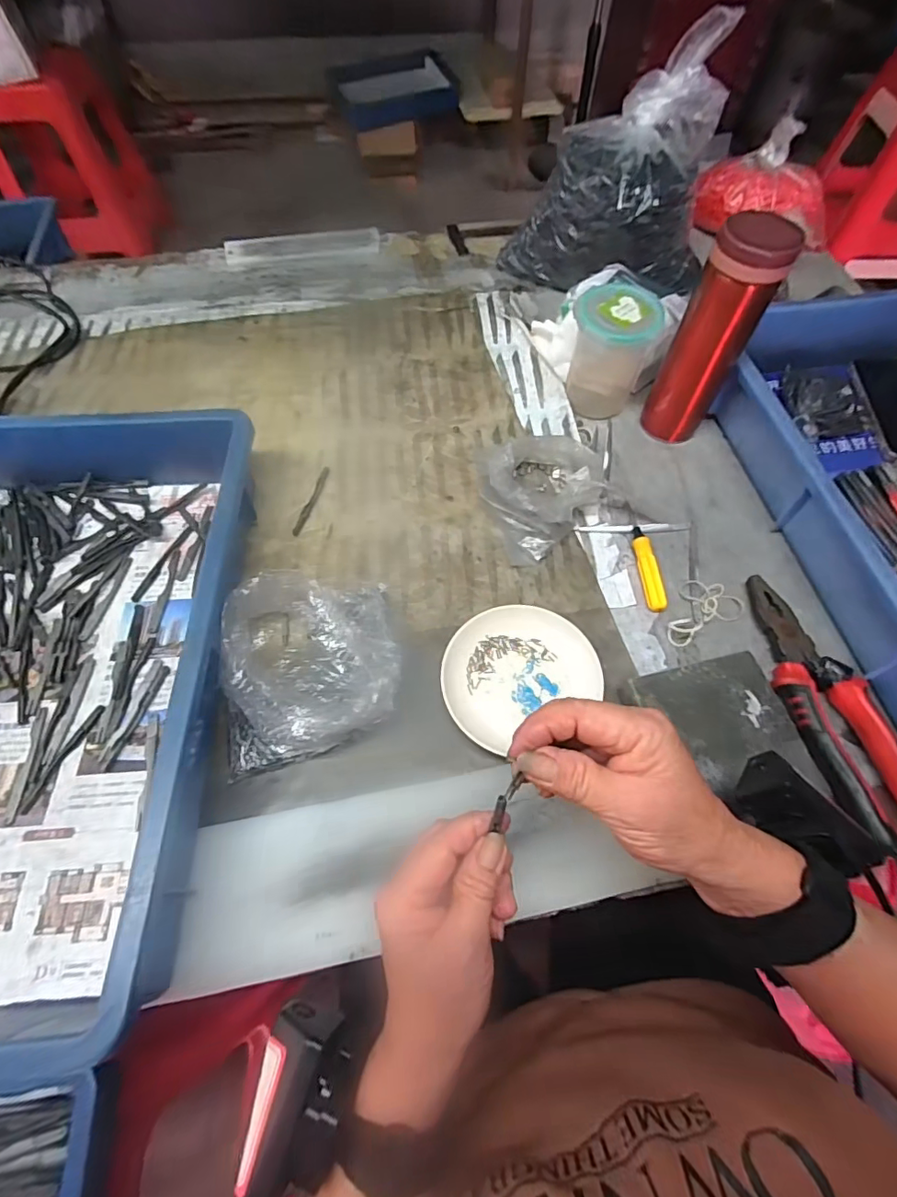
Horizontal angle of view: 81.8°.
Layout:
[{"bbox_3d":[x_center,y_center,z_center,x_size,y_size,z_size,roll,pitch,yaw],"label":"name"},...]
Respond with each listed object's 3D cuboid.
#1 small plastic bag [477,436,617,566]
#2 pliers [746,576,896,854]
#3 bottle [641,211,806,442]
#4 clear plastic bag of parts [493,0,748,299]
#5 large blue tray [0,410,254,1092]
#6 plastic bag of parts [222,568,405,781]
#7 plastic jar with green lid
[{"bbox_3d":[0.077,-0.116,0.482,0.122,0.046,0.140,40,69,18],"label":"small plastic bag"},{"bbox_3d":[0.286,0.079,0.389,0.053,0.027,0.219,-11,63,-6],"label":"pliers"},{"bbox_3d":[0.239,-0.232,0.471,0.057,0.186,0.054,36,67,17],"label":"bottle"},{"bbox_3d":[0.184,-0.456,0.572,0.197,0.197,0.150,-16,64,-9],"label":"clear plastic bag of parts"},{"bbox_3d":[-0.302,0.045,0.364,0.286,0.086,0.431,-4,62,-3],"label":"large blue tray"},{"bbox_3d":[-0.104,0.045,0.388,0.124,0.049,0.138,-8,63,-5],"label":"plastic bag of parts"},{"bbox_3d":[0.156,-0.240,0.516,0.077,0.108,0.069,3,62,1],"label":"plastic jar with green lid"}]

